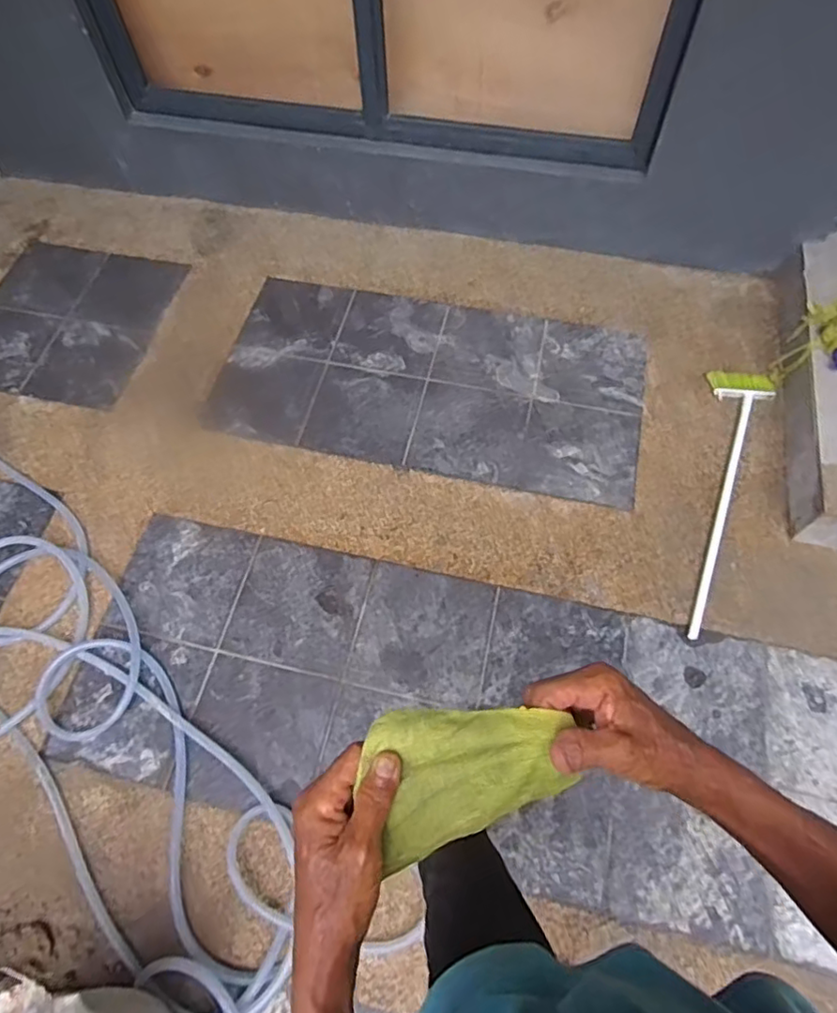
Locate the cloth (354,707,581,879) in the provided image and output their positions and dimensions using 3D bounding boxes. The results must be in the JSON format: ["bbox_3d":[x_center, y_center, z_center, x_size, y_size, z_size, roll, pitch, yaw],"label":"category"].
[{"bbox_3d":[0.037,0.187,0.416,0.137,0.027,0.096,-14,92,2],"label":"cloth"}]

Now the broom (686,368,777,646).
[{"bbox_3d":[0.765,-0.035,1.498,0.154,0.037,0.776,19,64,12],"label":"broom"}]

